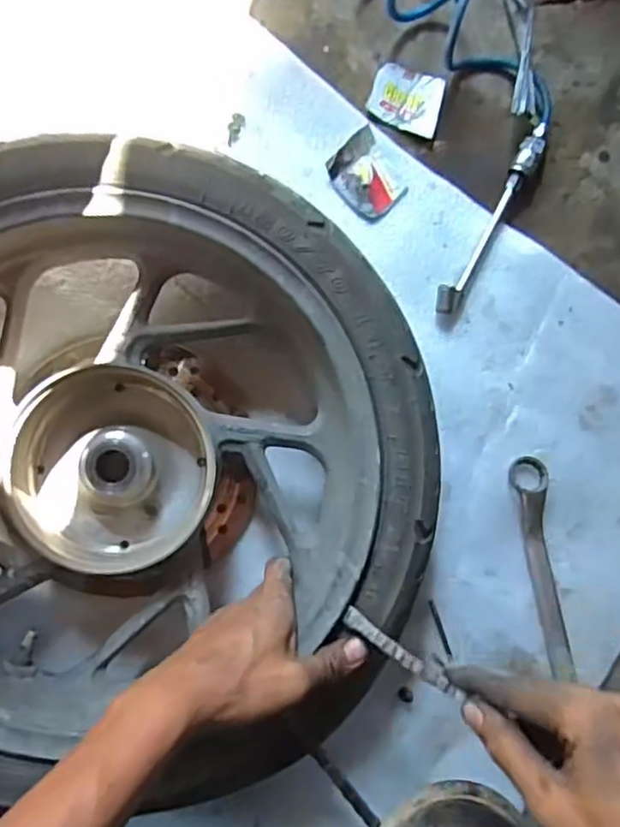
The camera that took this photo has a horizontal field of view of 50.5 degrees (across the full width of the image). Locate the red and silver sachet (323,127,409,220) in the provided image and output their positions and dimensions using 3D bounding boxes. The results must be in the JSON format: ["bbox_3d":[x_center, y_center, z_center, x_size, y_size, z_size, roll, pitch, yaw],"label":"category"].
[{"bbox_3d":[0.050,-0.211,0.589,0.055,0.010,0.068,-36,90,-6],"label":"red and silver sachet"}]

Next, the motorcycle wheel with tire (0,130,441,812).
[{"bbox_3d":[-0.138,0.036,0.492,0.428,0.128,0.414,0,86,-5],"label":"motorcycle wheel with tire"}]

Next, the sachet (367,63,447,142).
[{"bbox_3d":[0.089,-0.286,0.600,0.064,0.006,0.056,16,85,-4],"label":"sachet"}]

